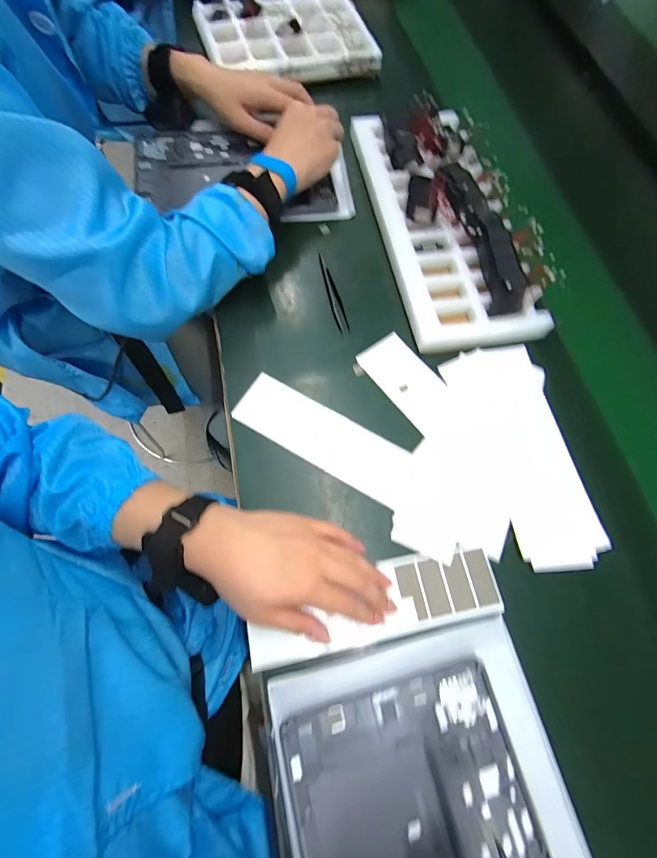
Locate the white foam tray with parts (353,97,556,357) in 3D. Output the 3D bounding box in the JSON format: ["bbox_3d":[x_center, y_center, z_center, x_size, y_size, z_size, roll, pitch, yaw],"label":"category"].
[{"bbox_3d":[0.140,-0.268,0.483,0.161,0.043,0.368,-9,69,-9],"label":"white foam tray with parts"}]

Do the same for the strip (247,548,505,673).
[{"bbox_3d":[0.041,0.150,0.334,0.215,0.006,0.060,-9,68,-8],"label":"strip"}]

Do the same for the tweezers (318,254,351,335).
[{"bbox_3d":[0.007,-0.160,0.452,0.016,0.006,0.112,-11,70,-10],"label":"tweezers"}]

